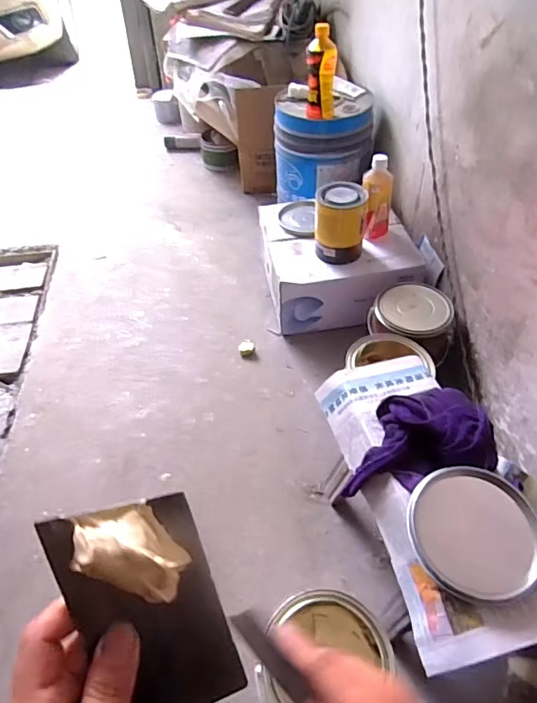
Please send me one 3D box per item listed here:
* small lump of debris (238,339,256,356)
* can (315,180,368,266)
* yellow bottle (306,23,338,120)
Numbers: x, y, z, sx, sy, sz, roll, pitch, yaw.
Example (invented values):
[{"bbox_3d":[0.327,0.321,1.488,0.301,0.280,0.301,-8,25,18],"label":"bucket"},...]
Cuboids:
[{"bbox_3d":[-0.050,-0.009,1.086,0.039,0.029,0.030,-3,48,-3],"label":"small lump of debris"},{"bbox_3d":[0.160,-0.290,1.041,0.111,0.135,0.126,6,48,5],"label":"can"},{"bbox_3d":[0.126,-0.652,1.120,0.075,0.192,0.044,9,48,8],"label":"yellow bottle"}]

